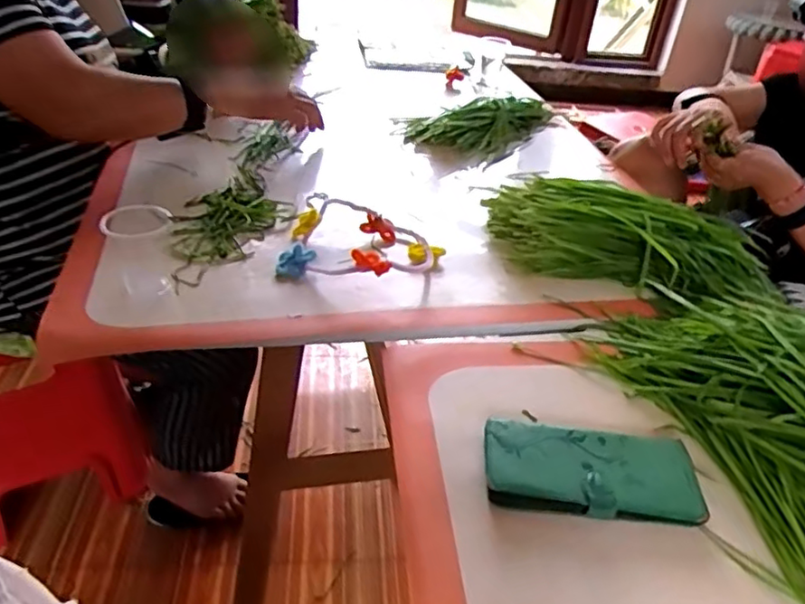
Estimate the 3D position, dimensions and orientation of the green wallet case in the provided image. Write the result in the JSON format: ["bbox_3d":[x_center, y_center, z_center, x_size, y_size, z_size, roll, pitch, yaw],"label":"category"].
[{"bbox_3d":[0.146,0.130,0.493,0.161,0.025,0.078,3,36,3],"label":"green wallet case"}]

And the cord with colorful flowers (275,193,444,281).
[{"bbox_3d":[-0.048,-0.079,0.733,0.179,0.051,0.176,4,35,-3],"label":"cord with colorful flowers"}]

